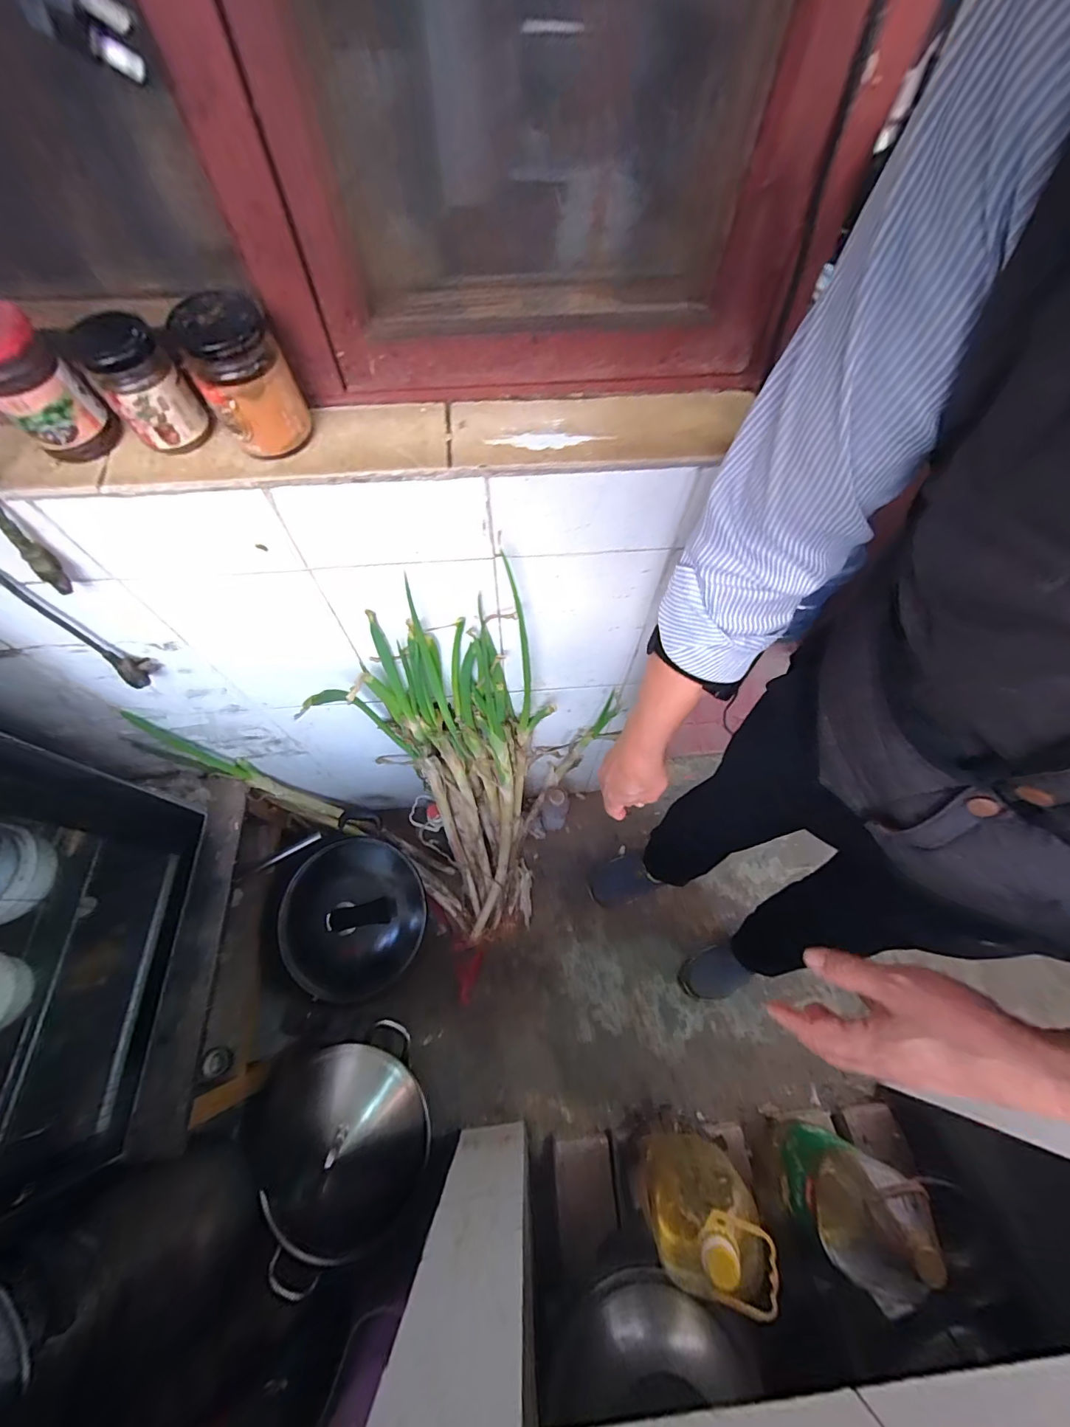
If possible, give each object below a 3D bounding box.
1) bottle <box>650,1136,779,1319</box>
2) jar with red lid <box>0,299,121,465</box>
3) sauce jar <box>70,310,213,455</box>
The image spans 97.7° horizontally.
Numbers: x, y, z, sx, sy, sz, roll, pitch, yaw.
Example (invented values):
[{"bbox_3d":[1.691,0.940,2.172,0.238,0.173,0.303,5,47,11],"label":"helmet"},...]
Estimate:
[{"bbox_3d":[0.271,0.809,0.750,0.178,0.310,0.122,-11,63,-6],"label":"bottle"},{"bbox_3d":[-0.402,-0.262,0.376,0.066,0.100,0.062,0,63,-1],"label":"jar with red lid"},{"bbox_3d":[-0.318,-0.270,0.384,0.059,0.078,0.062,0,63,-1],"label":"sauce jar"}]

